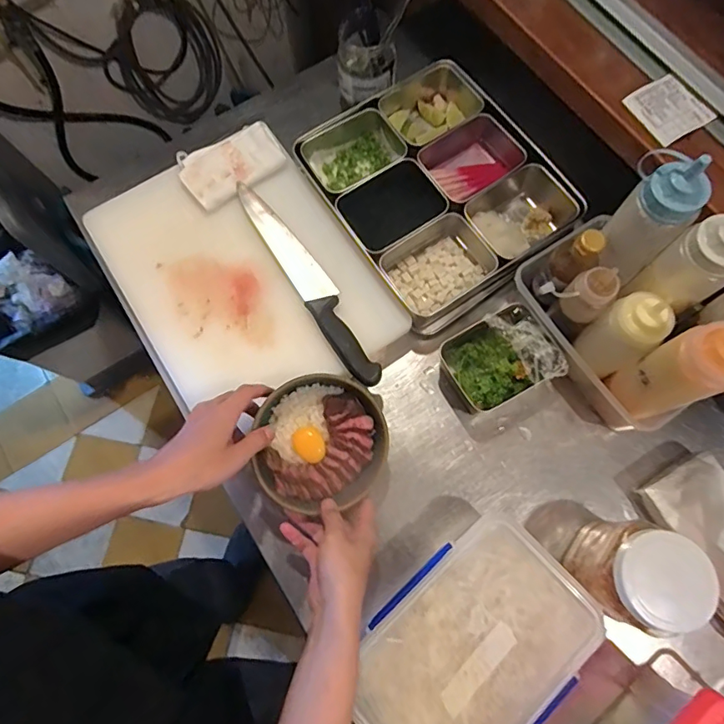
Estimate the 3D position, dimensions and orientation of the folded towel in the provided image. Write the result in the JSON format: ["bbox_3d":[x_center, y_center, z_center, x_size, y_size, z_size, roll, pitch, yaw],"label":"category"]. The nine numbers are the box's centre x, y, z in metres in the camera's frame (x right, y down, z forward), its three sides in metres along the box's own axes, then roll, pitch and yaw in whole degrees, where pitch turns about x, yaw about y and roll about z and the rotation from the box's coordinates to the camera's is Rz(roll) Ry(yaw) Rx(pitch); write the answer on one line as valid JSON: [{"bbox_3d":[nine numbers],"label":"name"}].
[{"bbox_3d":[-0.187,-0.287,0.699,0.139,0.023,0.092,-34,75,-9],"label":"folded towel"}]

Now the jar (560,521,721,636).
[{"bbox_3d":[0.283,0.223,0.513,0.085,0.133,0.091,0,72,1],"label":"jar"}]

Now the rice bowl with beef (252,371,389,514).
[{"bbox_3d":[-0.047,0.095,0.578,0.144,0.069,0.156,0,72,1],"label":"rice bowl with beef"}]

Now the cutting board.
[{"bbox_3d":[-0.166,-0.125,0.667,0.291,0.018,0.395,-34,75,-9],"label":"cutting board"}]

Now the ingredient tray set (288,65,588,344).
[{"bbox_3d":[0.108,-0.251,0.709,0.301,0.067,0.345,-32,74,-8],"label":"ingredient tray set"}]

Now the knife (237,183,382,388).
[{"bbox_3d":[-0.072,-0.113,0.647,0.045,0.016,0.338,-30,74,-8],"label":"knife"}]

